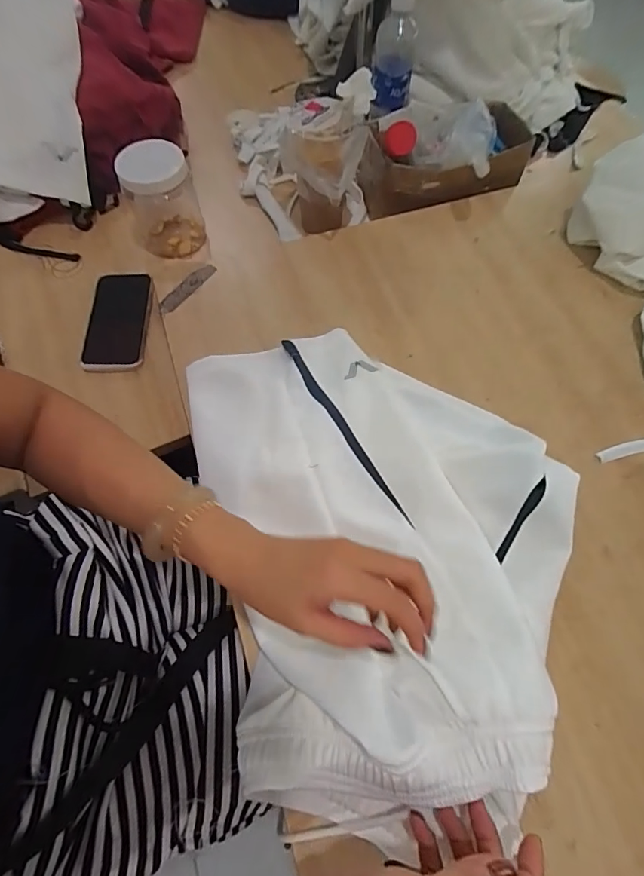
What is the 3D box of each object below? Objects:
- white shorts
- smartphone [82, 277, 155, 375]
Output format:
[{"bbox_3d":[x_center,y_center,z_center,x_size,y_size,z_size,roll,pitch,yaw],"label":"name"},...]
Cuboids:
[{"bbox_3d":[0.063,0.073,0.400,0.325,0.072,0.451,-12,66,-7],"label":"white shorts"},{"bbox_3d":[-0.282,-0.166,0.592,0.082,0.017,0.163,-5,65,-4],"label":"smartphone"}]

